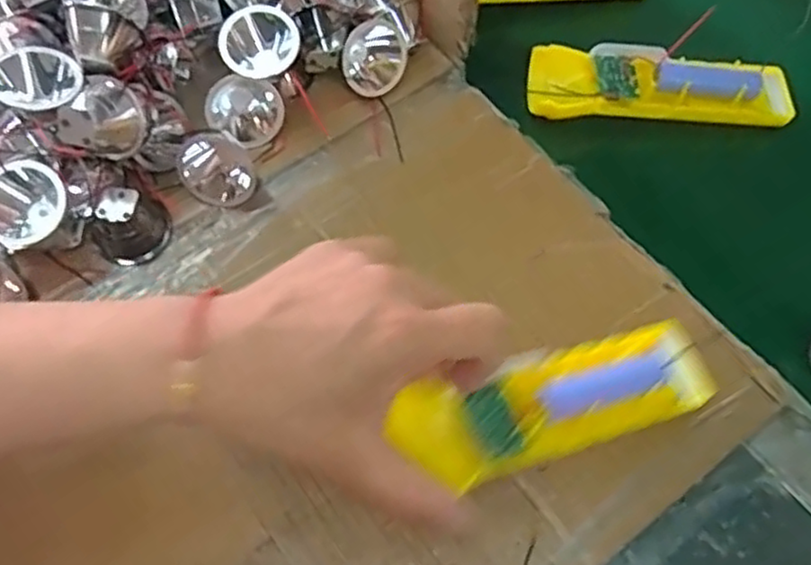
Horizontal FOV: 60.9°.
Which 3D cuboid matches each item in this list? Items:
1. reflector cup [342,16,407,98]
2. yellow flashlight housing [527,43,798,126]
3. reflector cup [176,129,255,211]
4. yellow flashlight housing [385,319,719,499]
[{"bbox_3d":[-0.019,-0.143,0.427,0.038,0.047,0.026,-2,54,2],"label":"reflector cup"},{"bbox_3d":[0.159,-0.126,0.429,0.159,0.023,0.049,3,66,3],"label":"yellow flashlight housing"},{"bbox_3d":[-0.109,-0.067,0.396,0.037,0.036,0.037,0,66,1],"label":"reflector cup"},{"bbox_3d":[0.071,0.054,0.312,0.149,0.018,0.044,-13,66,-14],"label":"yellow flashlight housing"}]

